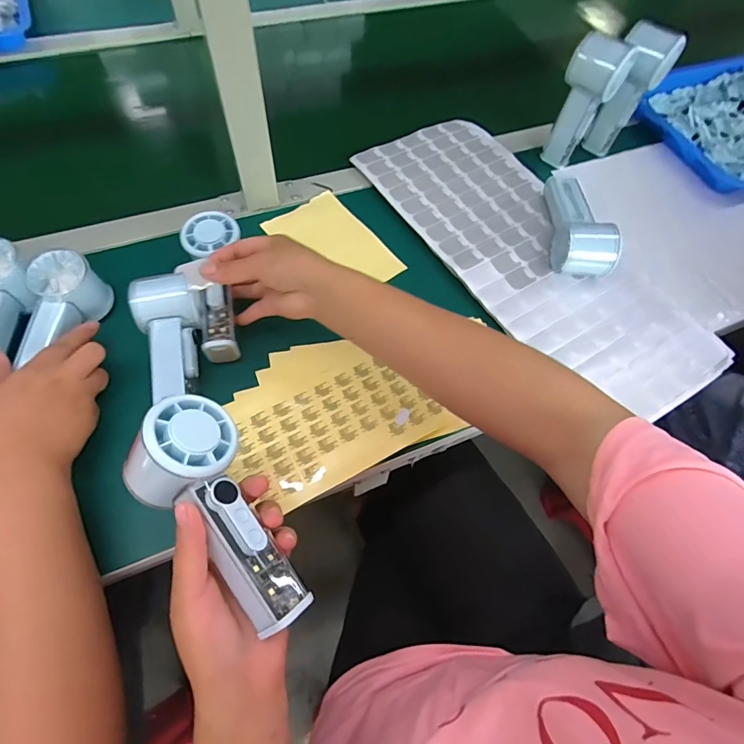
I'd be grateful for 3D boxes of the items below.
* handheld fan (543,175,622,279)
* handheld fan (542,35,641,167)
[{"bbox_3d":[0.239,-0.179,0.513,0.054,0.063,0.160,4,61,-2],"label":"handheld fan"},{"bbox_3d":[0.263,-0.333,0.553,0.067,0.153,0.055,26,63,10],"label":"handheld fan"}]

